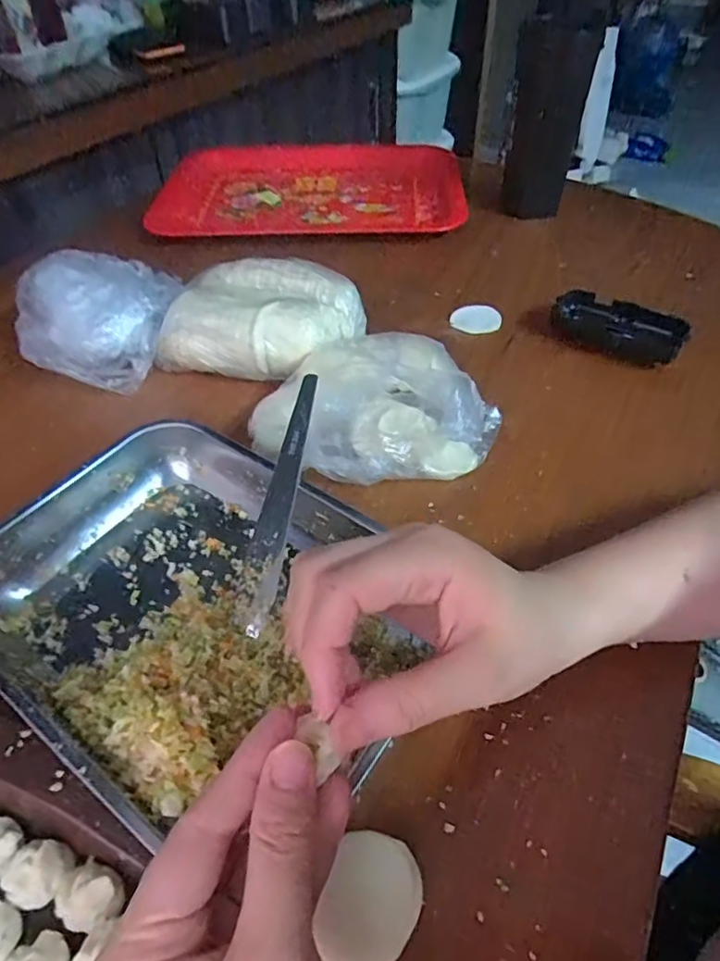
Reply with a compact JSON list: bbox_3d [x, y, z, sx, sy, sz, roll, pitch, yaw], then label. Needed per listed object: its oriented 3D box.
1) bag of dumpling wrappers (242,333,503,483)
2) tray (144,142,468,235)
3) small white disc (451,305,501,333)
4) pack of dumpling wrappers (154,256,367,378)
[{"bbox_3d":[0.014,-0.059,0.427,0.180,0.062,0.131,5,48,7],"label":"bag of dumpling wrappers"},{"bbox_3d":[-0.063,-0.375,0.746,0.379,0.030,0.284,2,48,4],"label":"tray"},{"bbox_3d":[0.110,-0.154,0.552,0.046,0.008,0.046,9,49,11],"label":"small white disc"},{"bbox_3d":[-0.082,-0.136,0.504,0.165,0.063,0.108,8,48,9],"label":"pack of dumpling wrappers"}]

